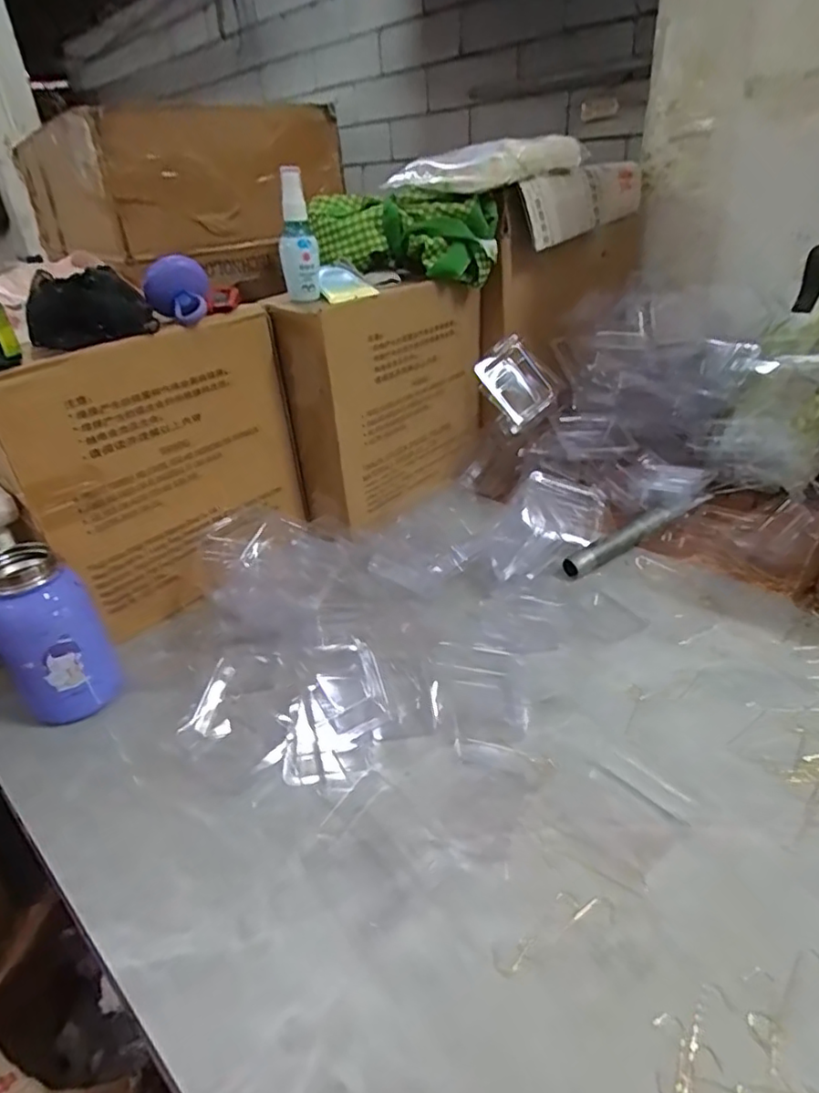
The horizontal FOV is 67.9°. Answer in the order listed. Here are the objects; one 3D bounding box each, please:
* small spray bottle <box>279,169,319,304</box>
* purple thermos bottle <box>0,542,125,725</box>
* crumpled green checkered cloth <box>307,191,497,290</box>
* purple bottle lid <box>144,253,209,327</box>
[{"bbox_3d":[-0.115,-0.314,0.618,0.037,0.118,0.035,-7,31,-5],"label":"small spray bottle"},{"bbox_3d":[-0.293,0.075,0.499,0.073,0.138,0.063,-24,37,-30],"label":"purple thermos bottle"},{"bbox_3d":[-0.006,-0.362,0.715,0.207,0.089,0.065,4,32,13],"label":"crumpled green checkered cloth"},{"bbox_3d":[-0.219,-0.243,0.574,0.055,0.055,0.050,-12,32,-14],"label":"purple bottle lid"}]

